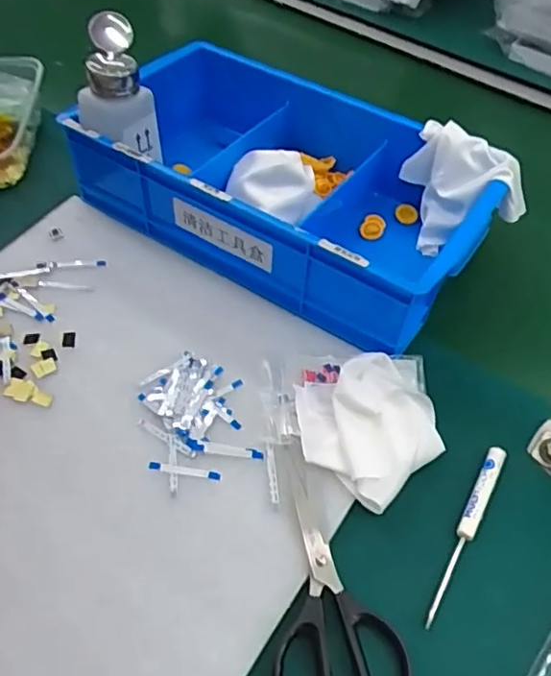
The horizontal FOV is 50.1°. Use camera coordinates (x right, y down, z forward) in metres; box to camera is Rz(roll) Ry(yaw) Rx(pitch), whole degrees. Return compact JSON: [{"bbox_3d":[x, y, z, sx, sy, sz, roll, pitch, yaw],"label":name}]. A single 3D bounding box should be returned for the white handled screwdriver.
[{"bbox_3d":[0.126,0.126,0.387,0.013,0.007,0.128,26,58,17],"label":"white handled screwdriver"}]

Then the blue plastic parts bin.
[{"bbox_3d":[0.012,-0.149,0.547,0.359,0.100,0.216,31,60,20],"label":"blue plastic parts bin"}]

